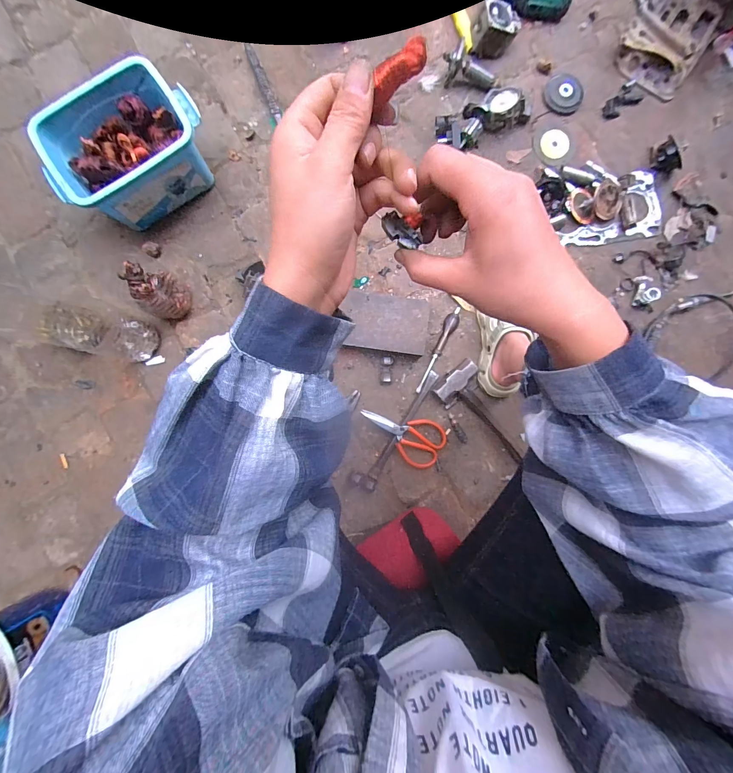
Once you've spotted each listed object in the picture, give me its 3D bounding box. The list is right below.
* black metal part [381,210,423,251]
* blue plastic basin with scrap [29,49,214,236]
[{"bbox_3d":[0.025,-0.110,0.239,0.032,0.011,0.014,38,88,-1],"label":"black metal part"},{"bbox_3d":[-0.476,-0.477,0.694,0.305,0.142,0.175,-34,90,-2],"label":"blue plastic basin with scrap"}]

